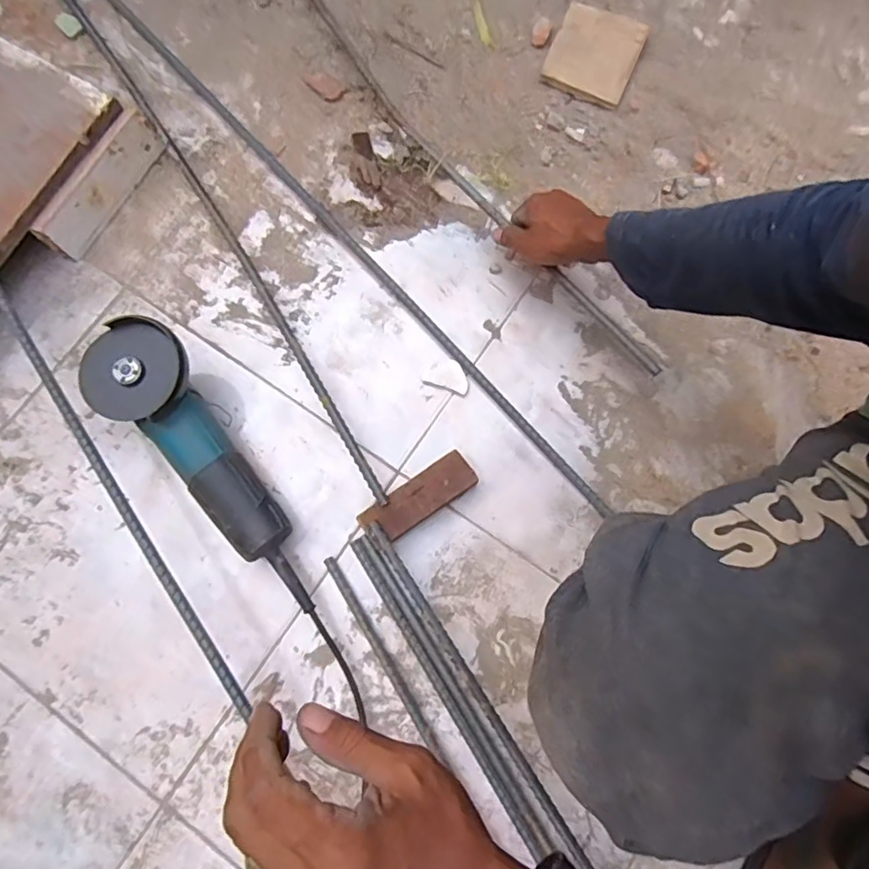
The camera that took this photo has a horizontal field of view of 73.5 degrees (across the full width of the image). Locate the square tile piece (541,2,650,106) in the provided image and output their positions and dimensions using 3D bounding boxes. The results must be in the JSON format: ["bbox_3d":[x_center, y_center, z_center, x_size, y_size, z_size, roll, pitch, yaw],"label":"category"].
[{"bbox_3d":[0.203,-0.486,0.737,0.104,0.006,0.115,22,86,7],"label":"square tile piece"}]

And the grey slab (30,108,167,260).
[{"bbox_3d":[-0.394,-0.296,0.695,0.025,0.067,0.186,29,79,8],"label":"grey slab"}]

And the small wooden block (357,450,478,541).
[{"bbox_3d":[-0.015,0.068,0.616,0.124,0.042,0.045,-34,78,-6],"label":"small wooden block"}]

